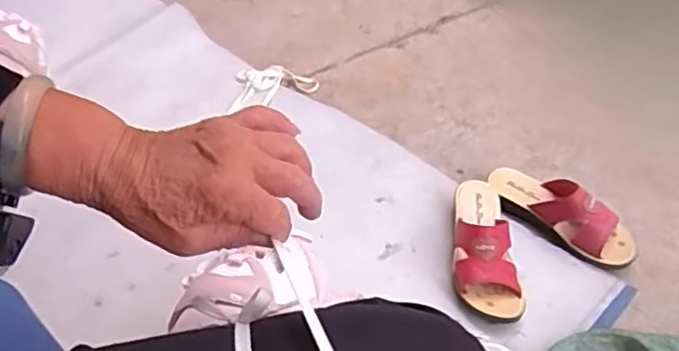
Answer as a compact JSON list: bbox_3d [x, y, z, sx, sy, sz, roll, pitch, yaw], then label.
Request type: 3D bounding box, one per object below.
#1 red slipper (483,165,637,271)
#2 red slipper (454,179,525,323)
[{"bbox_3d":[0.320,0.049,0.930,0.225,0.076,0.082,33,58,29],"label":"red slipper"},{"bbox_3d":[0.194,0.090,0.883,0.084,0.076,0.226,-3,47,2],"label":"red slipper"}]

